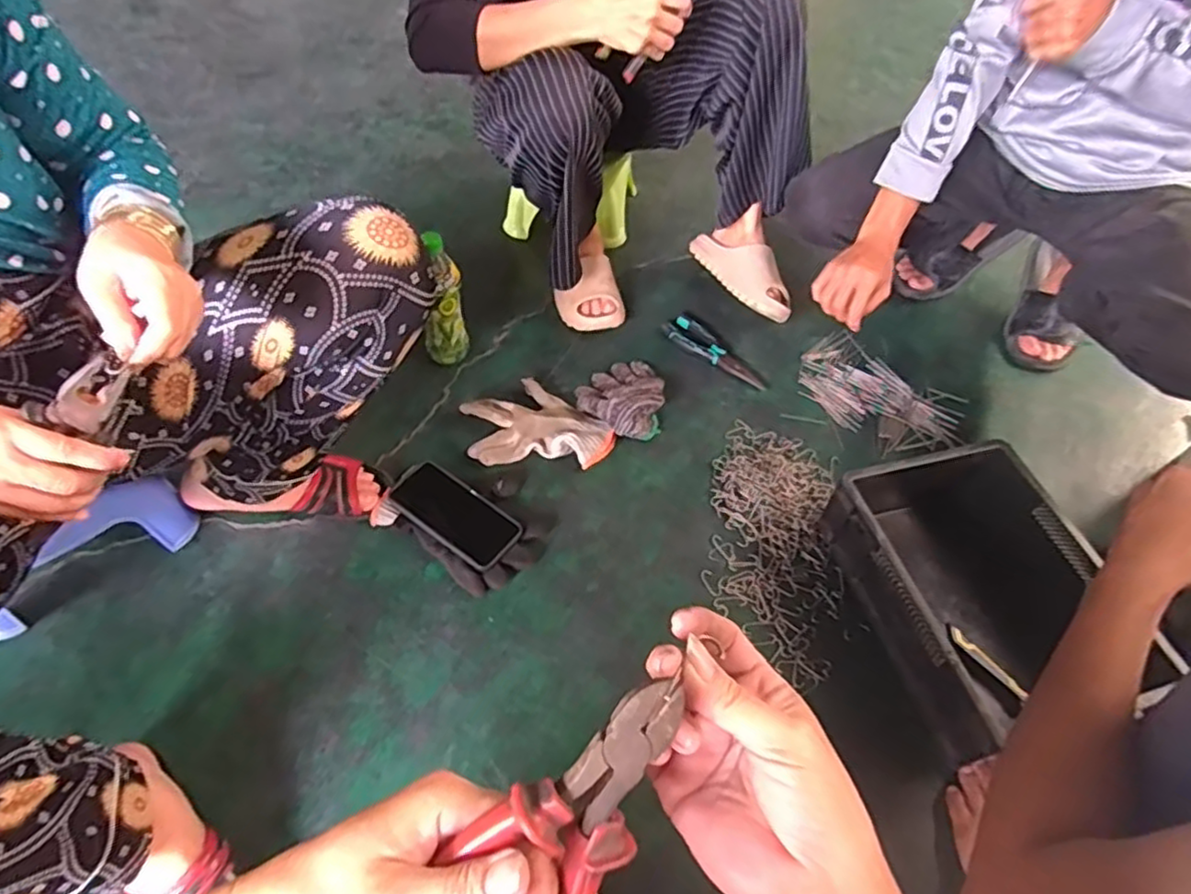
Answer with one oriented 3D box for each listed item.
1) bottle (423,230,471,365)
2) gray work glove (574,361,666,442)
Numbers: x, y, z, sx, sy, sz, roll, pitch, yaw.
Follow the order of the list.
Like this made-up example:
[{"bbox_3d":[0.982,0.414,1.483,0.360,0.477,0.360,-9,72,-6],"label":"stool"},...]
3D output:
[{"bbox_3d":[-0.230,-0.212,1.003,0.055,0.210,0.060,28,55,19],"label":"bottle"},{"bbox_3d":[0.038,-0.086,1.019,0.132,0.057,0.165,4,50,0],"label":"gray work glove"}]

